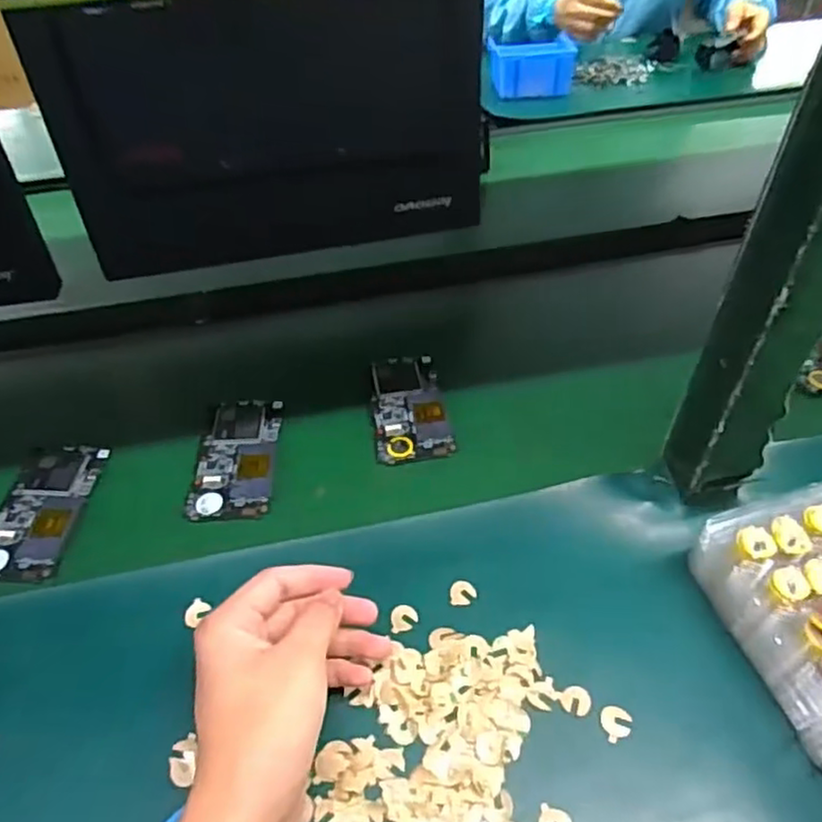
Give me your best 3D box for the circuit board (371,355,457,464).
[{"bbox_3d":[-0.001,-0.006,0.592,0.065,0.007,0.125,-6,45,-4],"label":"circuit board"}]

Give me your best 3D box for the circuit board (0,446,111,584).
[{"bbox_3d":[-0.288,0.075,0.523,0.065,0.011,0.126,1,45,3],"label":"circuit board"}]

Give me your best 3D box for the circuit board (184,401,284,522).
[{"bbox_3d":[-0.143,0.035,0.556,0.064,0.005,0.124,-1,45,1],"label":"circuit board"}]

